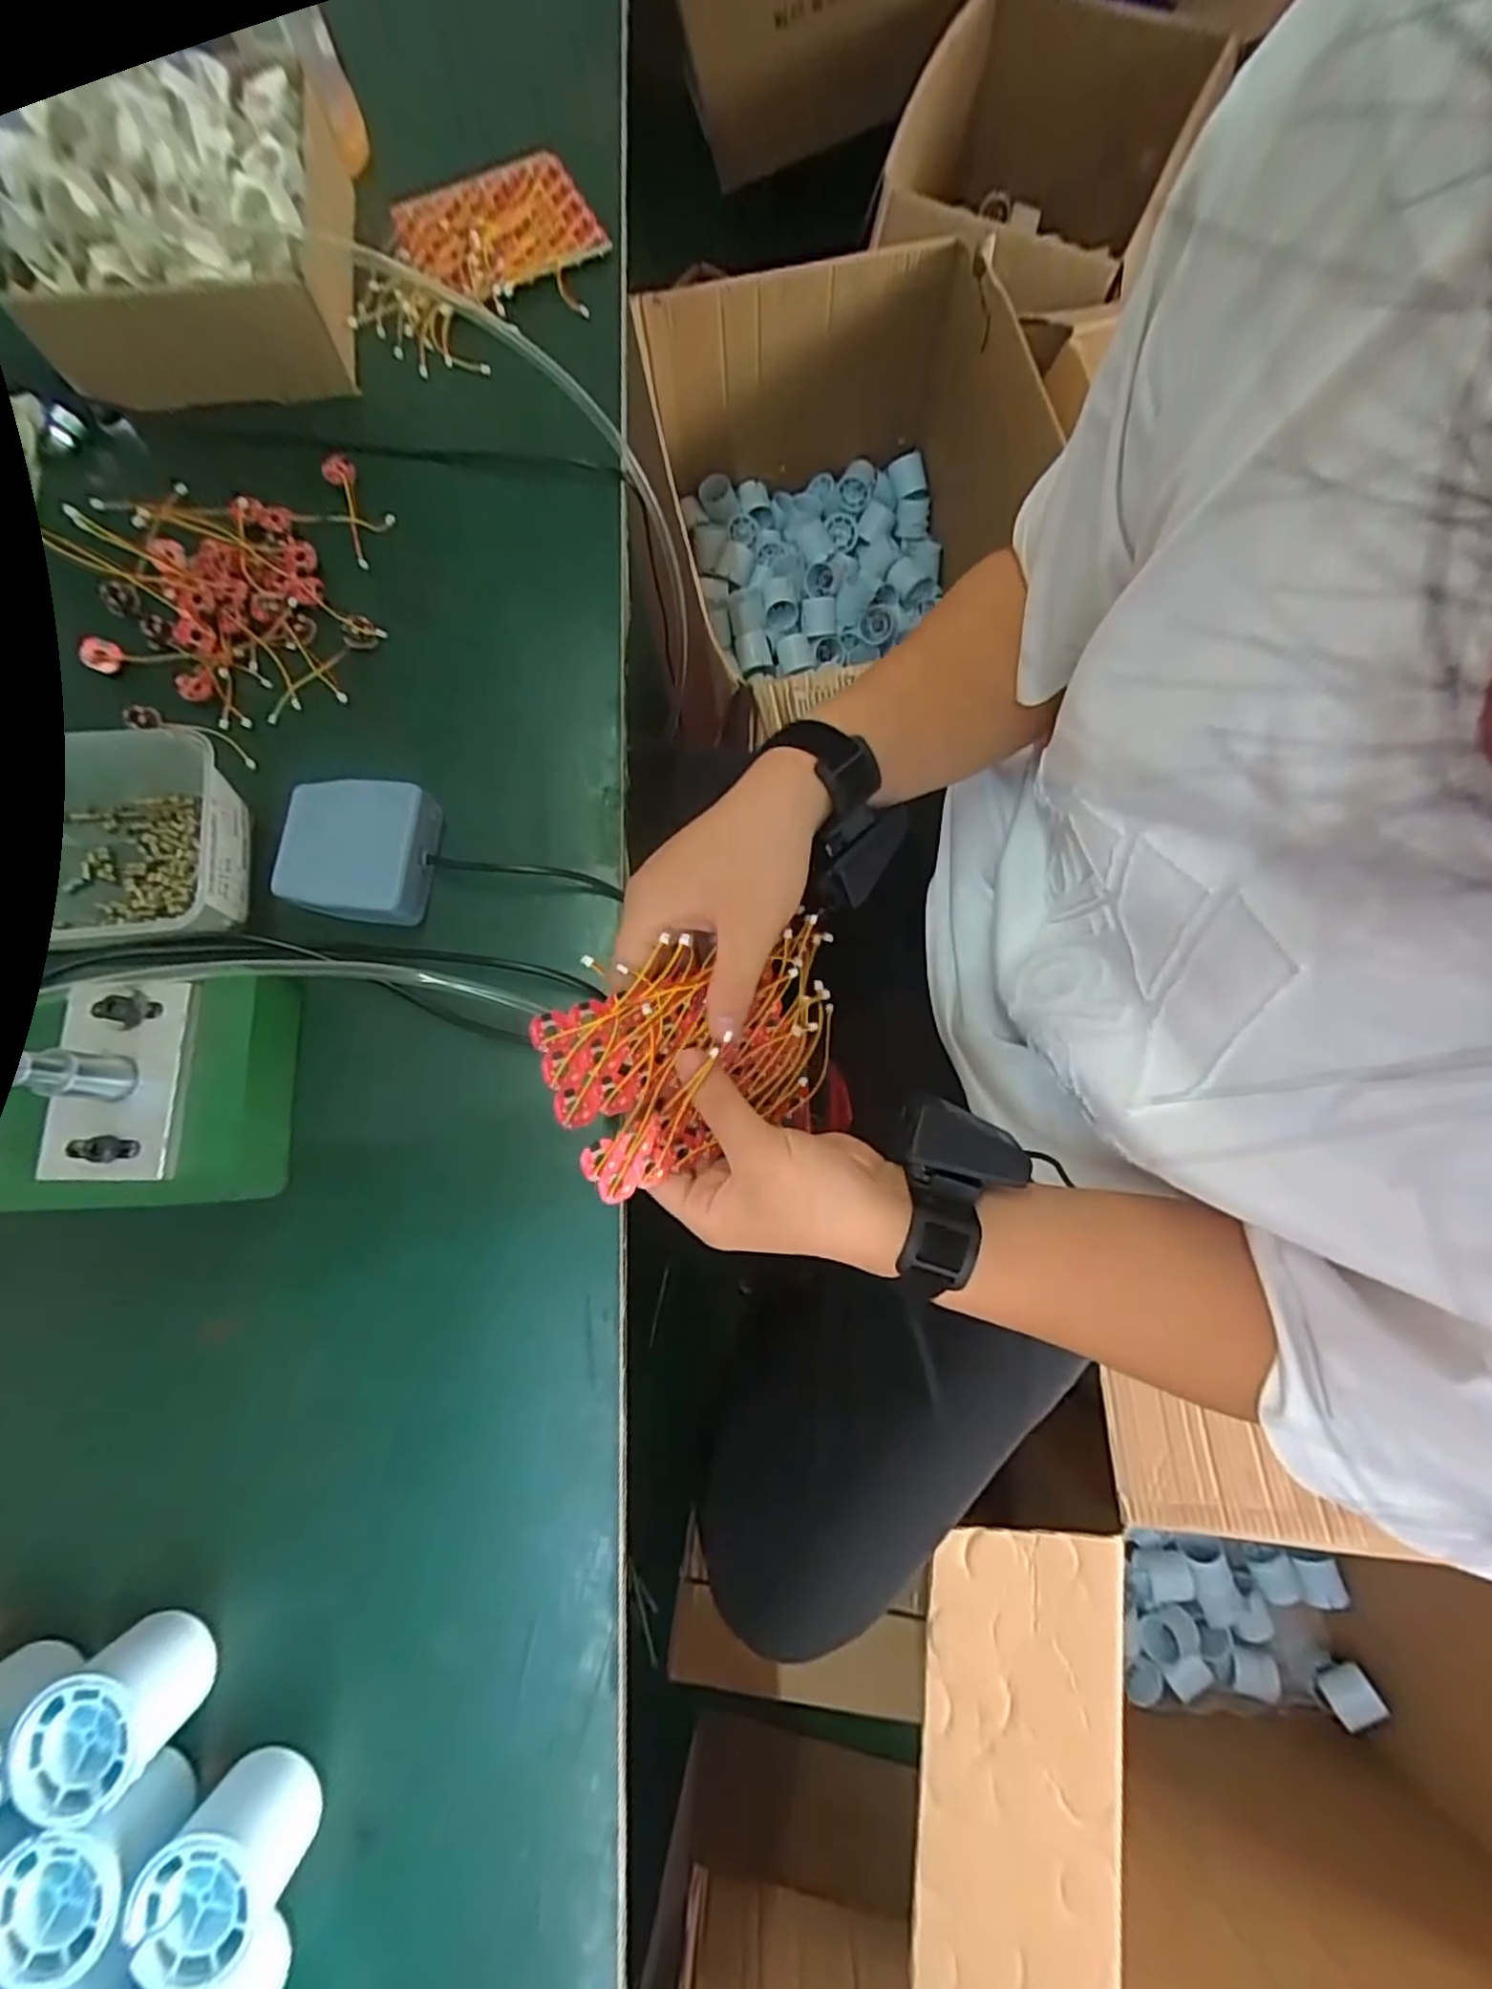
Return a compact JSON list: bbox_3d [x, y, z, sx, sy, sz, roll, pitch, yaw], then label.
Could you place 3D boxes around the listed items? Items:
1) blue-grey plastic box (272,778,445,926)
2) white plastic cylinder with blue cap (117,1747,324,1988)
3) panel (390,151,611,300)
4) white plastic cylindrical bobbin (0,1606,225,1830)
[{"bbox_3d":[-0.226,-0.085,0.427,0.076,0.033,0.076,5,78,1],"label":"blue-grey plastic box"},{"bbox_3d":[-0.227,0.385,0.331,0.051,0.055,0.060,34,81,7],"label":"white plastic cylinder with blue cap"},{"bbox_3d":[-0.177,-0.548,0.525,0.129,0.015,0.099,-25,79,-5],"label":"panel"},{"bbox_3d":[-0.287,0.328,0.339,0.051,0.051,0.053,0,78,0],"label":"white plastic cylindrical bobbin"}]

